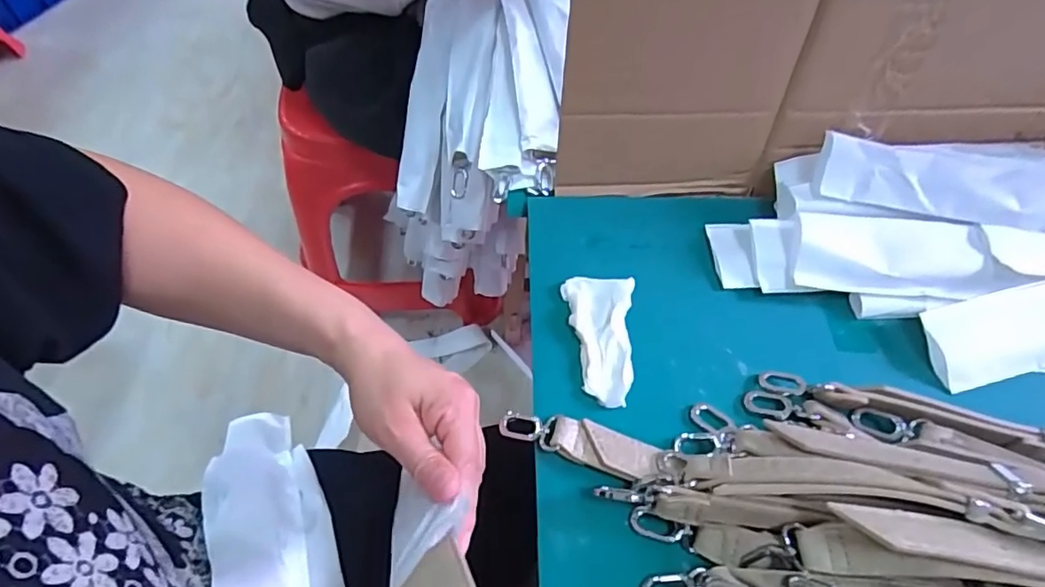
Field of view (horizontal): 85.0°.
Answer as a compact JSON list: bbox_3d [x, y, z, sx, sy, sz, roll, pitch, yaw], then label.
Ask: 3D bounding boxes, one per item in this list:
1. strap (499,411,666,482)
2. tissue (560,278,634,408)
[{"bbox_3d":[0.036,0.090,0.350,0.097,0.012,0.025,19,58,9],"label":"strap"},{"bbox_3d":[0.051,0.030,0.391,0.047,0.009,0.094,5,57,0],"label":"tissue"}]

